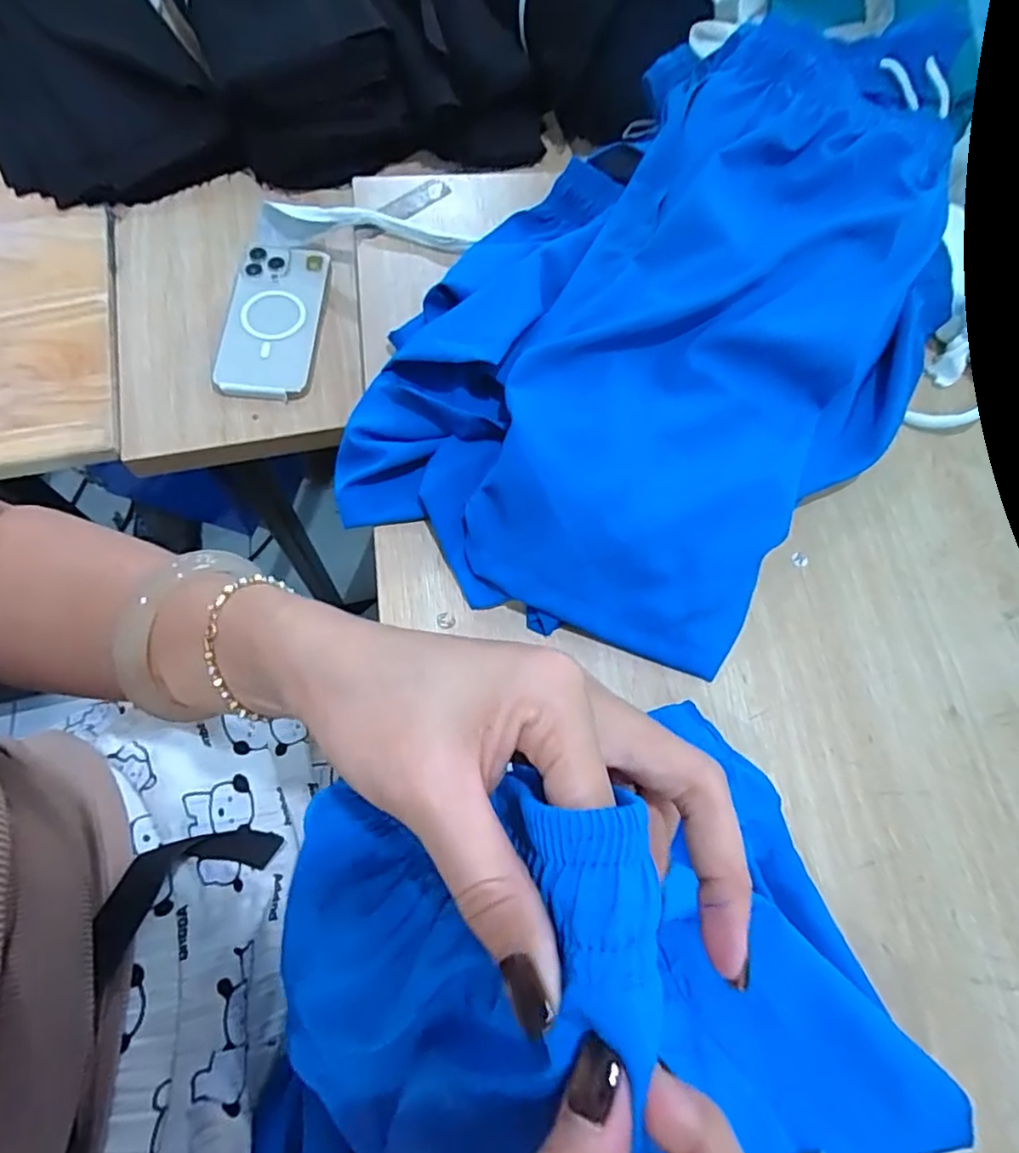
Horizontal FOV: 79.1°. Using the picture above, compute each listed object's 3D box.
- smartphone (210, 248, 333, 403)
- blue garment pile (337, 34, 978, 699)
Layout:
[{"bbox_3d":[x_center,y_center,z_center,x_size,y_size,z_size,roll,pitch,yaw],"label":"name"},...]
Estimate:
[{"bbox_3d":[-0.205,-0.225,0.537,0.074,0.010,0.158,3,68,-4],"label":"smartphone"},{"bbox_3d":[0.131,-0.198,0.455,0.321,0.136,0.515,39,71,10],"label":"blue garment pile"}]

